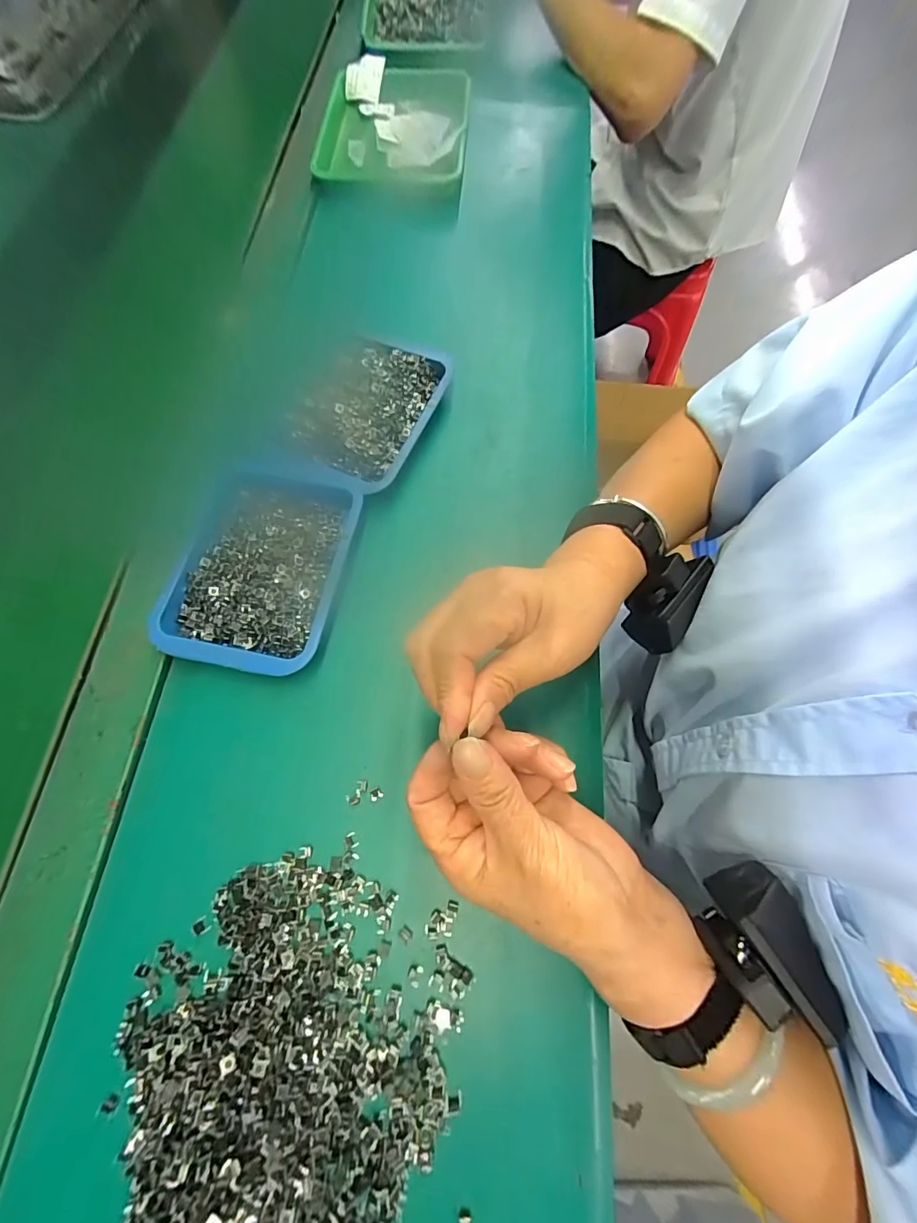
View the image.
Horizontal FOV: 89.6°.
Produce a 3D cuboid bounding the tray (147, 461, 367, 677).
[{"bbox_3d":[-0.144,-0.040,0.342,0.115,0.020,0.167,11,69,3],"label":"tray"}]

